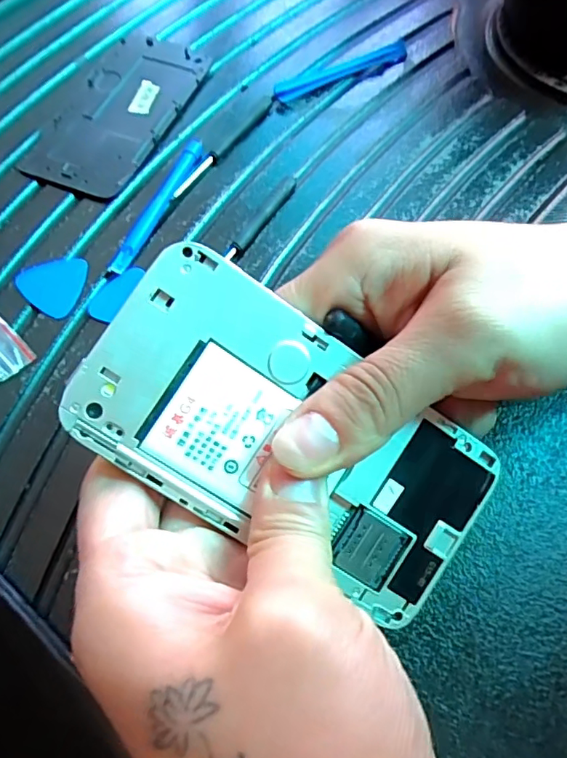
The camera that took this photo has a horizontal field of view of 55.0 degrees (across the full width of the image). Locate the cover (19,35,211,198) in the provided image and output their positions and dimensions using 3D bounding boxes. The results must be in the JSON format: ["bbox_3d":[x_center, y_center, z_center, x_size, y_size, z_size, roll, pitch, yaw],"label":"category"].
[{"bbox_3d":[-0.089,-0.146,0.293,0.061,0.004,0.115,20,67,9],"label":"cover"}]

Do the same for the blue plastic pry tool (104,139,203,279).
[{"bbox_3d":[-0.062,-0.083,0.262,0.009,0.006,0.086,21,67,9],"label":"blue plastic pry tool"}]

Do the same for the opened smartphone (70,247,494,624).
[{"bbox_3d":[0.003,0.017,0.152,0.116,0.004,0.060,33,86,-10],"label":"opened smartphone"}]

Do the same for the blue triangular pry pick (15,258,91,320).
[{"bbox_3d":[-0.105,-0.045,0.246,0.030,0.004,0.031,18,66,8],"label":"blue triangular pry pick"}]

